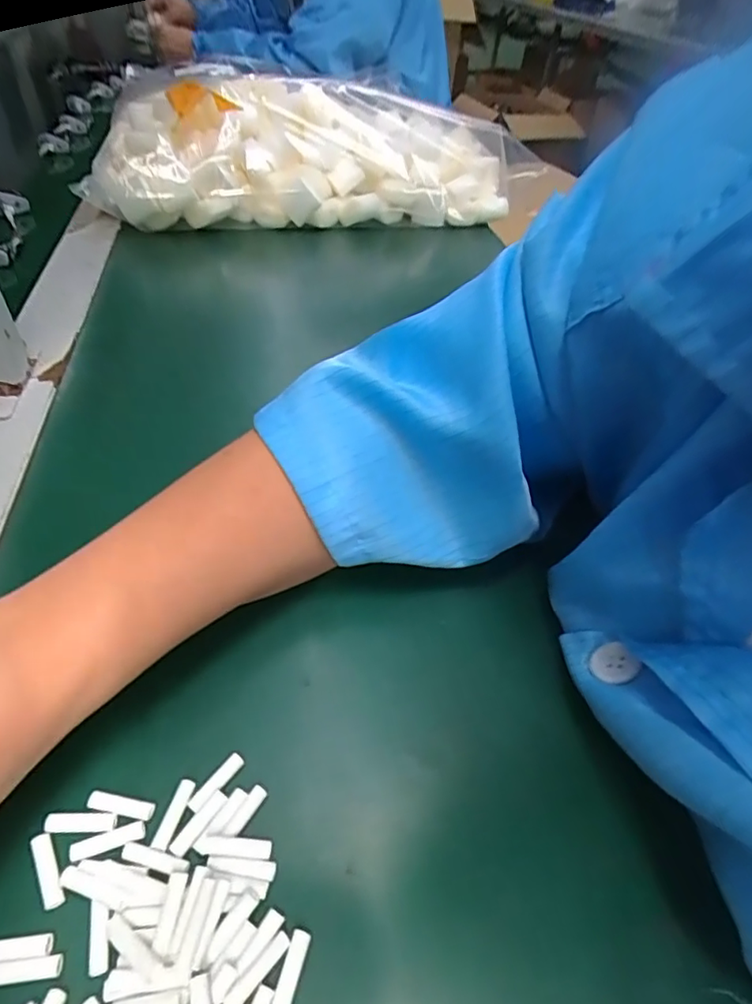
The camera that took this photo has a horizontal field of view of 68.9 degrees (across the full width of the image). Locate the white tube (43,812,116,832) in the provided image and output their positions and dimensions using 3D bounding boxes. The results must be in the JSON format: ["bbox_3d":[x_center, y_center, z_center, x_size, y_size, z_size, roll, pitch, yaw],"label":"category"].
[{"bbox_3d":[-0.102,0.110,0.189,0.023,0.004,0.006,2,45,-4],"label":"white tube"}]

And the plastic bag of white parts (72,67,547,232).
[{"bbox_3d":[-0.055,-0.366,0.583,0.451,0.132,0.121,-11,47,-17],"label":"plastic bag of white parts"}]

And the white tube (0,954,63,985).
[{"bbox_3d":[-0.105,0.137,0.161,0.023,0.004,0.006,-2,46,-8],"label":"white tube"}]

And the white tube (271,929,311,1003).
[{"bbox_3d":[-0.026,0.142,0.164,0.006,0.004,0.022,14,45,8],"label":"white tube"}]

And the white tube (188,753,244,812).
[{"bbox_3d":[-0.058,0.101,0.200,0.006,0.004,0.023,33,51,24],"label":"white tube"}]

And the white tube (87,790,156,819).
[{"bbox_3d":[-0.090,0.106,0.193,0.024,0.004,0.006,10,45,4],"label":"white tube"}]

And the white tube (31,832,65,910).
[{"bbox_3d":[-0.107,0.119,0.178,0.007,0.004,0.023,-22,51,-25],"label":"white tube"}]

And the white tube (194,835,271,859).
[{"bbox_3d":[-0.049,0.116,0.184,0.026,0.006,0.006,3,45,-3],"label":"white tube"}]

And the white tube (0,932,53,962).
[{"bbox_3d":[-0.111,0.134,0.164,0.024,0.004,0.006,-2,46,-8],"label":"white tube"}]

